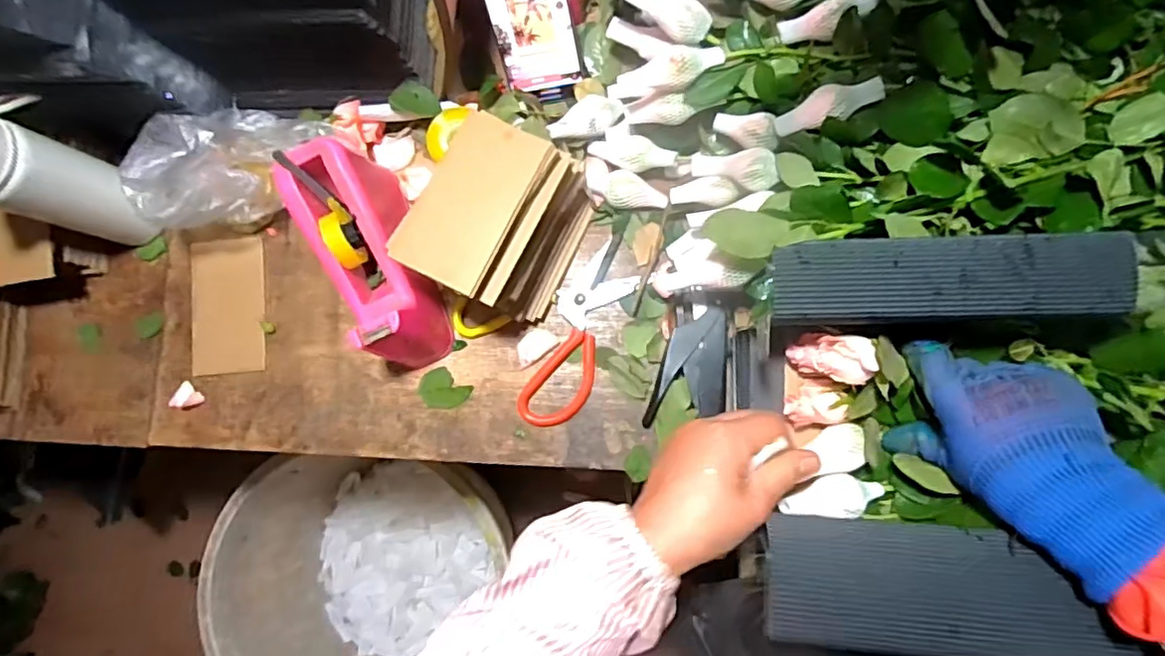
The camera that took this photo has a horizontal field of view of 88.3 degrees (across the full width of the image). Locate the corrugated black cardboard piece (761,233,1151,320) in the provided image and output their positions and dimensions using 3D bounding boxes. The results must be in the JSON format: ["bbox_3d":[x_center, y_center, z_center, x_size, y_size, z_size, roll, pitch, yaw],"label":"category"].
[{"bbox_3d":[0.224,-0.031,0.369,0.207,0.010,0.049,-1,84,6],"label":"corrugated black cardboard piece"}]

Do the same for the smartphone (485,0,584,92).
[{"bbox_3d":[-0.049,-0.287,0.538,0.072,0.145,0.012,-11,44,5],"label":"smartphone"}]

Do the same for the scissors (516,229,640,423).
[{"bbox_3d":[-0.004,0.002,0.568,0.066,0.011,0.191,24,87,8],"label":"scissors"}]

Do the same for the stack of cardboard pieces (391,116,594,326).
[{"bbox_3d":[-0.072,-0.094,0.529,0.117,0.118,0.151,24,87,8],"label":"stack of cardboard pieces"}]

